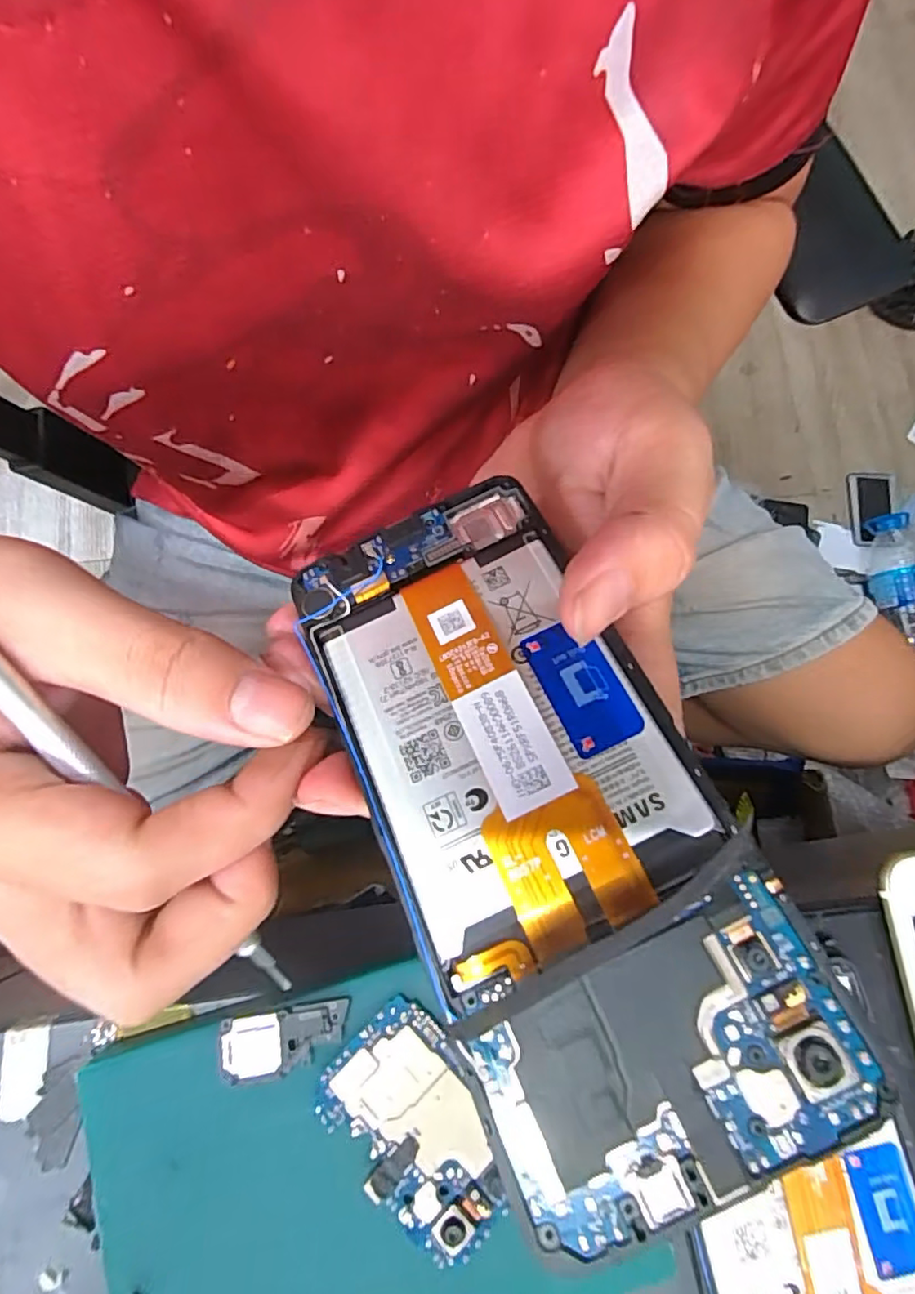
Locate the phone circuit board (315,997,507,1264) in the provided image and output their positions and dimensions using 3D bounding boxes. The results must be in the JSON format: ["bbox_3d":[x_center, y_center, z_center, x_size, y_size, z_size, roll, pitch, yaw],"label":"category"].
[{"bbox_3d":[-0.011,0.148,0.181,0.042,0.004,0.065,-39,83,-7],"label":"phone circuit board"}]

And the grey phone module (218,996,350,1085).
[{"bbox_3d":[-0.055,0.125,0.185,0.040,0.004,0.018,-9,80,-3],"label":"grey phone module"}]

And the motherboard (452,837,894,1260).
[{"bbox_3d":[0.040,0.078,0.113,0.071,0.008,0.045,-28,65,-1],"label":"motherboard"}]

